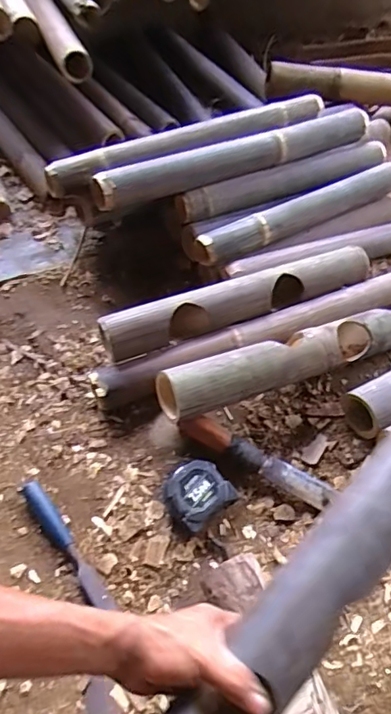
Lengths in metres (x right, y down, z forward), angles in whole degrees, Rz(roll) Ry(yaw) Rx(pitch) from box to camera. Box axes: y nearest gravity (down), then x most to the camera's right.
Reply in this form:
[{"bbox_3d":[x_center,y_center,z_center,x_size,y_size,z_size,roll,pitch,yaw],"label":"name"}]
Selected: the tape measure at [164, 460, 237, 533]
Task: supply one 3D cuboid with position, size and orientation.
[{"bbox_3d":[0.003,0.187,0.690,0.081,0.054,0.075,-33,62,-26],"label":"tape measure"}]

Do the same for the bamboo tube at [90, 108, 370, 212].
[{"bbox_3d":[0.092,-0.384,0.960,0.595,0.051,0.063,-24,58,-21],"label":"bamboo tube"}]

